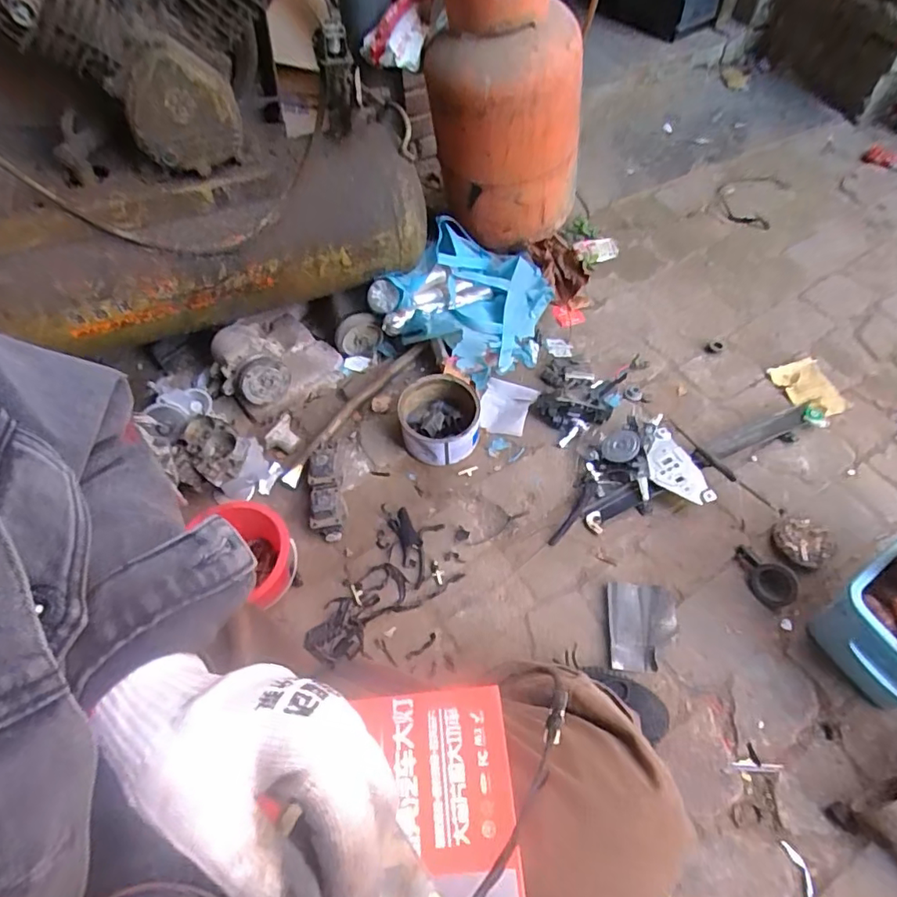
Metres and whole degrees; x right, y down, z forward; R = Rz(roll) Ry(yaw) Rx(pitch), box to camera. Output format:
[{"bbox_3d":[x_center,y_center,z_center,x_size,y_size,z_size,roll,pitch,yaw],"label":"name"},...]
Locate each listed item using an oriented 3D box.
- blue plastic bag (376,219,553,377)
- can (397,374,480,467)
[{"bbox_3d":[0.060,-0.332,1.177,0.294,0.174,0.314,25,62,19],"label":"blue plastic bag"},{"bbox_3d":[-0.015,-0.050,1.040,0.145,0.098,0.143,-2,56,3],"label":"can"}]

